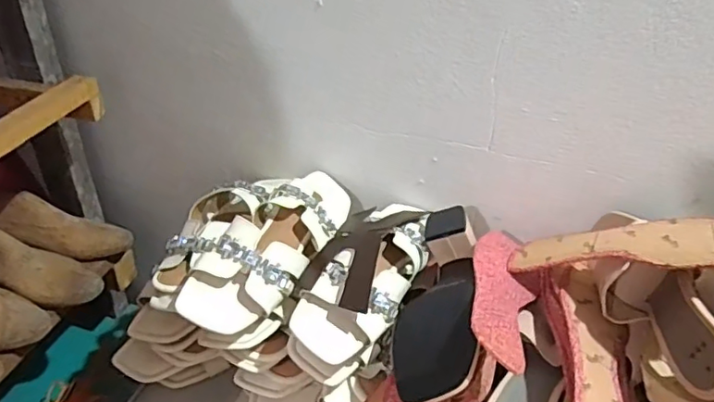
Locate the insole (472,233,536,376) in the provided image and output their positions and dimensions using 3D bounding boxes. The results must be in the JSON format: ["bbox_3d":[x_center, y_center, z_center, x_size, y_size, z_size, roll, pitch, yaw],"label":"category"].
[{"bbox_3d":[0.146,0.088,0.554,0.073,0.009,0.227,38,25,-4],"label":"insole"}]

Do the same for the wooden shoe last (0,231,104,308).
[{"bbox_3d":[-0.422,0.087,0.716,0.189,0.057,0.058,22,35,-8],"label":"wooden shoe last"}]

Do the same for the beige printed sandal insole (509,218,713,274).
[{"bbox_3d":[0.261,0.042,0.534,0.235,0.011,0.082,-9,20,47],"label":"beige printed sandal insole"}]

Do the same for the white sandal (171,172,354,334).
[{"bbox_3d":[-0.087,0.037,0.621,0.093,0.057,0.268,16,38,19],"label":"white sandal"}]

